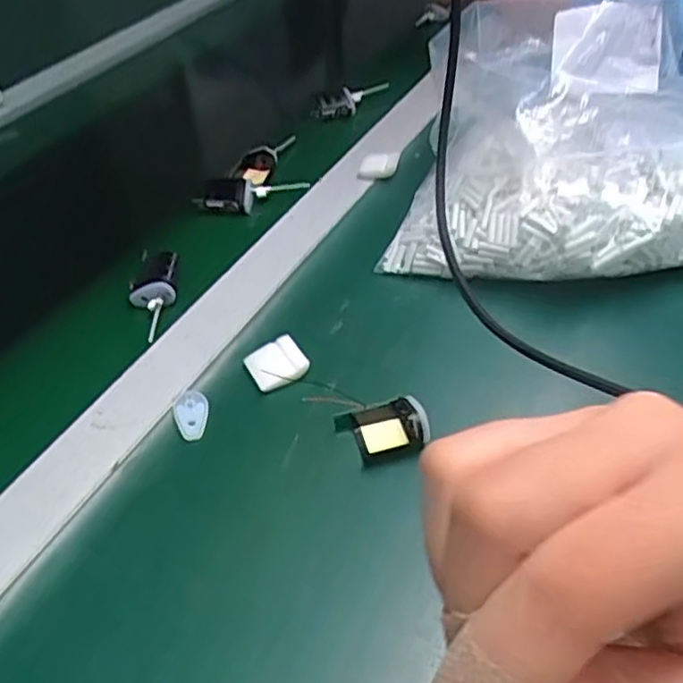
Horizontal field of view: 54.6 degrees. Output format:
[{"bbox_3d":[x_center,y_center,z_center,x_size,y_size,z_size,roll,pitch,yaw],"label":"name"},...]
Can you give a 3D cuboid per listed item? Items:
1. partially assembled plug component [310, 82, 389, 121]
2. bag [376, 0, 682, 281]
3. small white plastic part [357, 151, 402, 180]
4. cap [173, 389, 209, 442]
[{"bbox_3d":[0.010,-0.268,0.737,0.088,0.025,0.026,-21,44,3],"label":"partially assembled plug component"},{"bbox_3d":[0.204,-0.138,0.496,0.316,0.169,0.160,9,46,12],"label":"bag"},{"bbox_3d":[0.035,-0.167,0.625,0.039,0.014,0.024,0,43,3],"label":"small white plastic part"},{"bbox_3d":[-0.097,0.047,0.429,0.022,0.006,0.037,-15,46,-12],"label":"cap"}]

